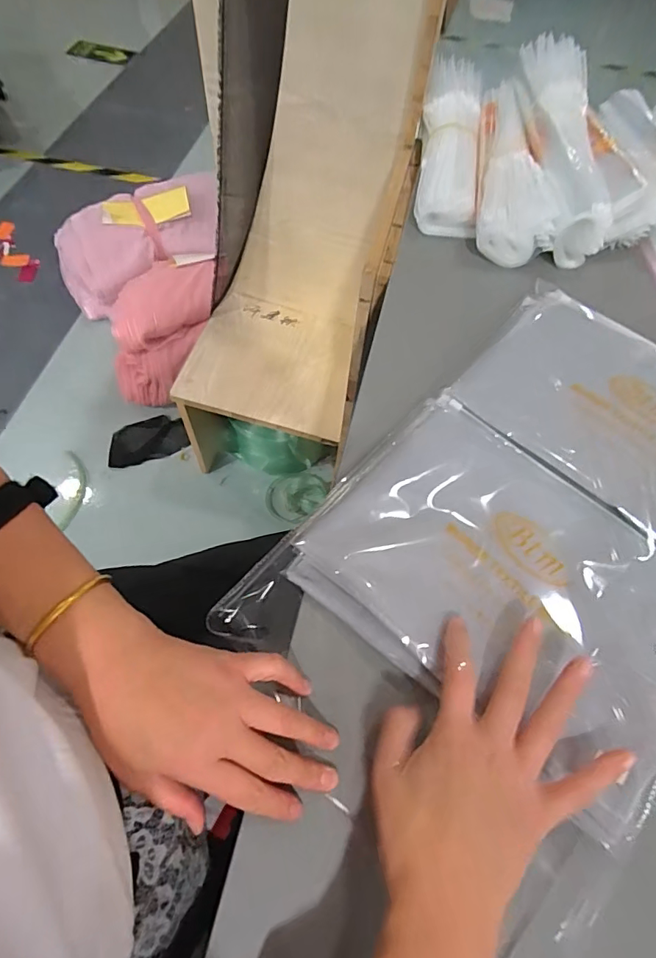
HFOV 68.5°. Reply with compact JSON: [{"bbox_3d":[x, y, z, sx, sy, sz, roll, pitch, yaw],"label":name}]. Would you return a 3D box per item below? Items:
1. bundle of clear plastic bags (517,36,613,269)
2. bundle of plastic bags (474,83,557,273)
[{"bbox_3d":[0.292,-0.413,0.587,0.083,0.074,0.299,1,75,-3],"label":"bundle of clear plastic bags"},{"bbox_3d":[0.230,-0.411,0.622,0.081,0.071,0.291,6,63,0],"label":"bundle of plastic bags"}]

